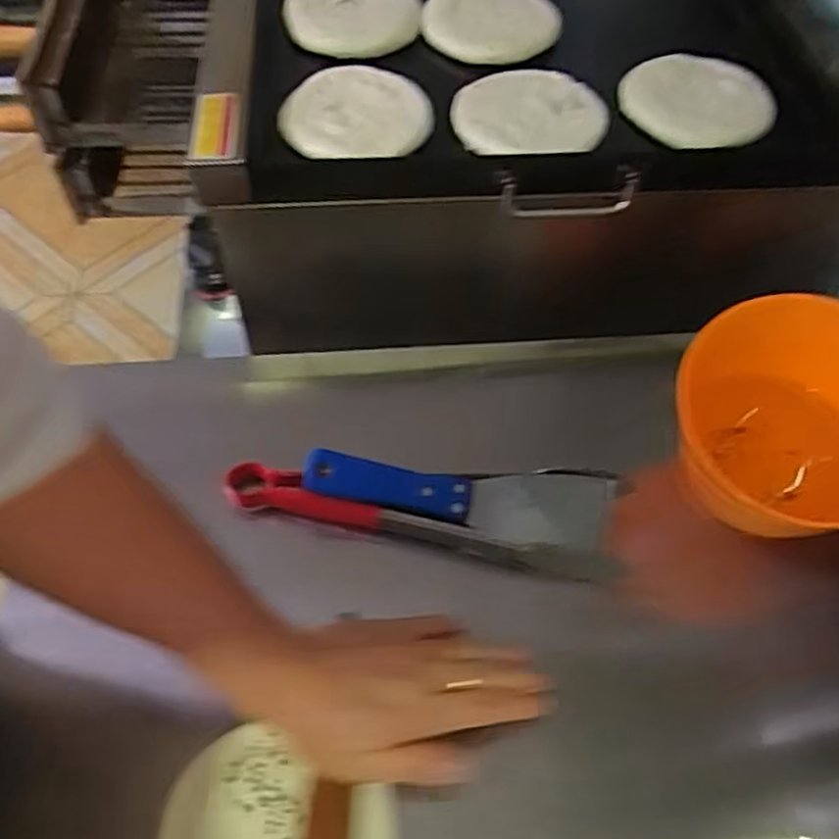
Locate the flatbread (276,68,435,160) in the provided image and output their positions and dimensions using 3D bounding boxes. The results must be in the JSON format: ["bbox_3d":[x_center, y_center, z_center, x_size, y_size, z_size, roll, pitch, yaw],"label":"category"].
[{"bbox_3d":[-0.053,-0.266,0.627,0.124,0.010,0.124,1,55,-2],"label":"flatbread"}]

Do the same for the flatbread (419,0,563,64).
[{"bbox_3d":[0.069,-0.387,0.711,0.129,0.014,0.129,1,55,-2],"label":"flatbread"}]

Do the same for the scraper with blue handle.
[{"bbox_3d":[0.029,0.056,0.522,0.219,0.029,0.050,6,55,1],"label":"scraper with blue handle"}]

